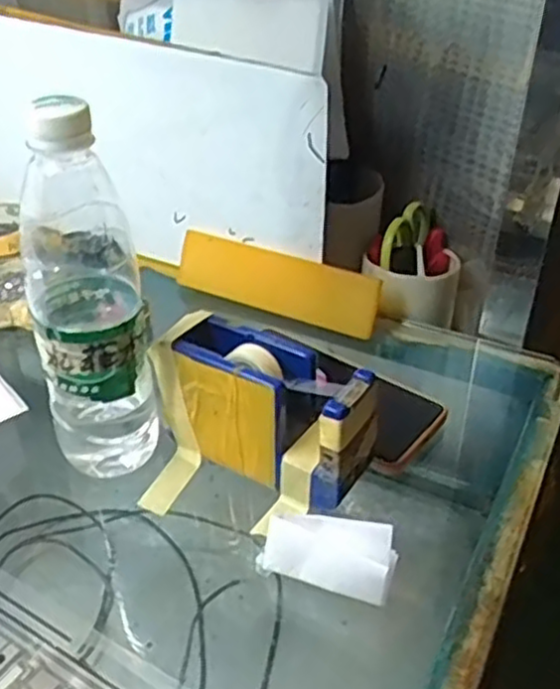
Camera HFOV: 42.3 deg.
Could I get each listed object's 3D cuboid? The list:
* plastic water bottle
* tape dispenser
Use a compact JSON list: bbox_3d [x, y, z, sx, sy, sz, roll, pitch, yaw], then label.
[{"bbox_3d":[-0.109,-0.024,0.414,0.062,0.225,0.068,-9,36,-13],"label":"plastic water bottle"},{"bbox_3d":[-0.006,0.041,0.441,0.123,0.080,0.045,20,40,26],"label":"tape dispenser"}]

